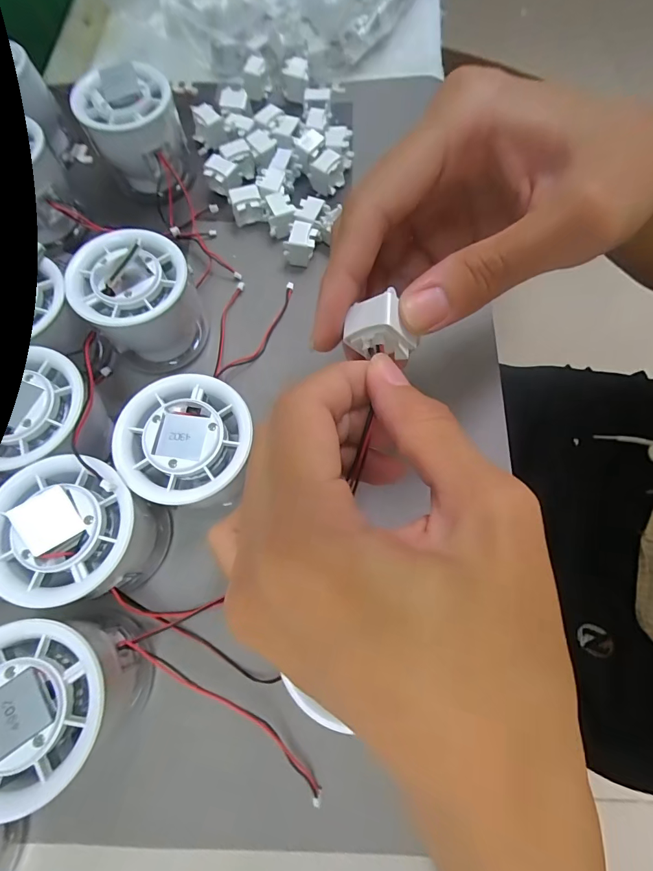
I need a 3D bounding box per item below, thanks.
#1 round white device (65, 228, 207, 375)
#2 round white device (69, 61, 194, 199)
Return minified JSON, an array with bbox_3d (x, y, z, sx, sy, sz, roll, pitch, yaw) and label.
[{"bbox_3d":[-0.098,-0.069,0.216,0.055,0.055,0.055,0,71,1],"label":"round white device"},{"bbox_3d":[-0.118,-0.187,0.253,0.055,0.061,0.054,0,71,1],"label":"round white device"}]

